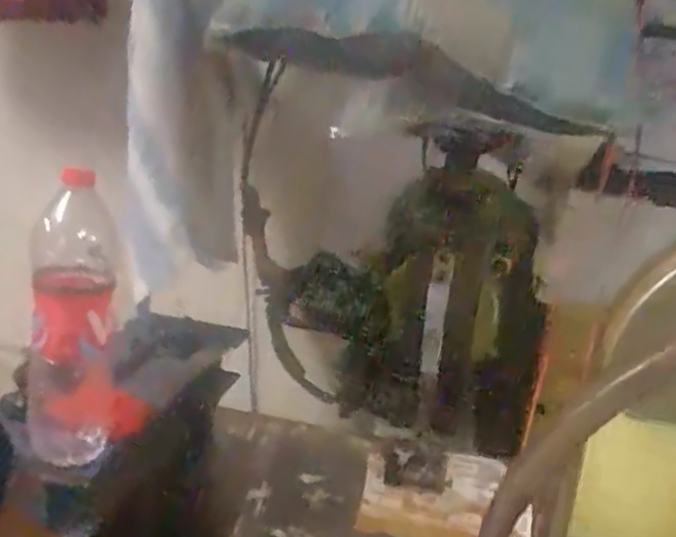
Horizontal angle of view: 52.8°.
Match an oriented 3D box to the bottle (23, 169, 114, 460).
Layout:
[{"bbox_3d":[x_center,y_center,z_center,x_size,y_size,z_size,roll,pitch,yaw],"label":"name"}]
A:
[{"bbox_3d":[-0.284,0.063,0.732,0.092,0.302,0.076,1,16,-14],"label":"bottle"}]

